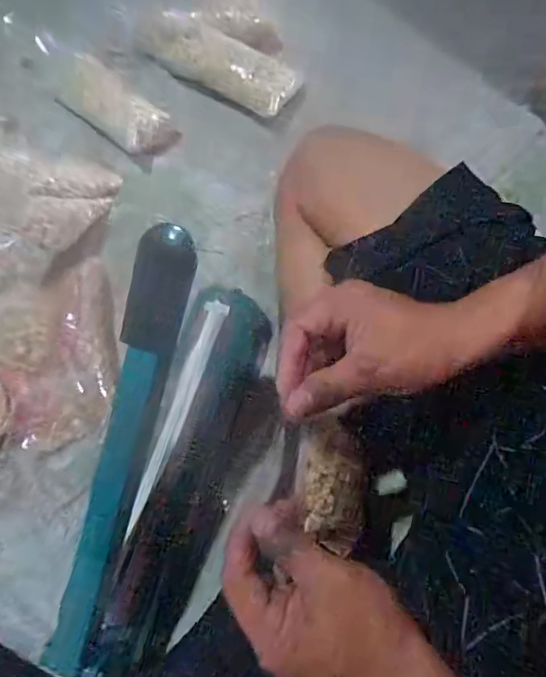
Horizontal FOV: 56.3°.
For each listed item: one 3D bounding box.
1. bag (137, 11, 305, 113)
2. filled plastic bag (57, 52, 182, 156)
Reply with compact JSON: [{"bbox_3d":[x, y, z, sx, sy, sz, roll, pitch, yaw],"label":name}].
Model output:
[{"bbox_3d":[-0.087,-0.406,0.735,0.285,0.051,0.076,37,77,16],"label":"bag"},{"bbox_3d":[-0.228,-0.332,0.713,0.083,0.048,0.206,-42,72,-10],"label":"filled plastic bag"}]

